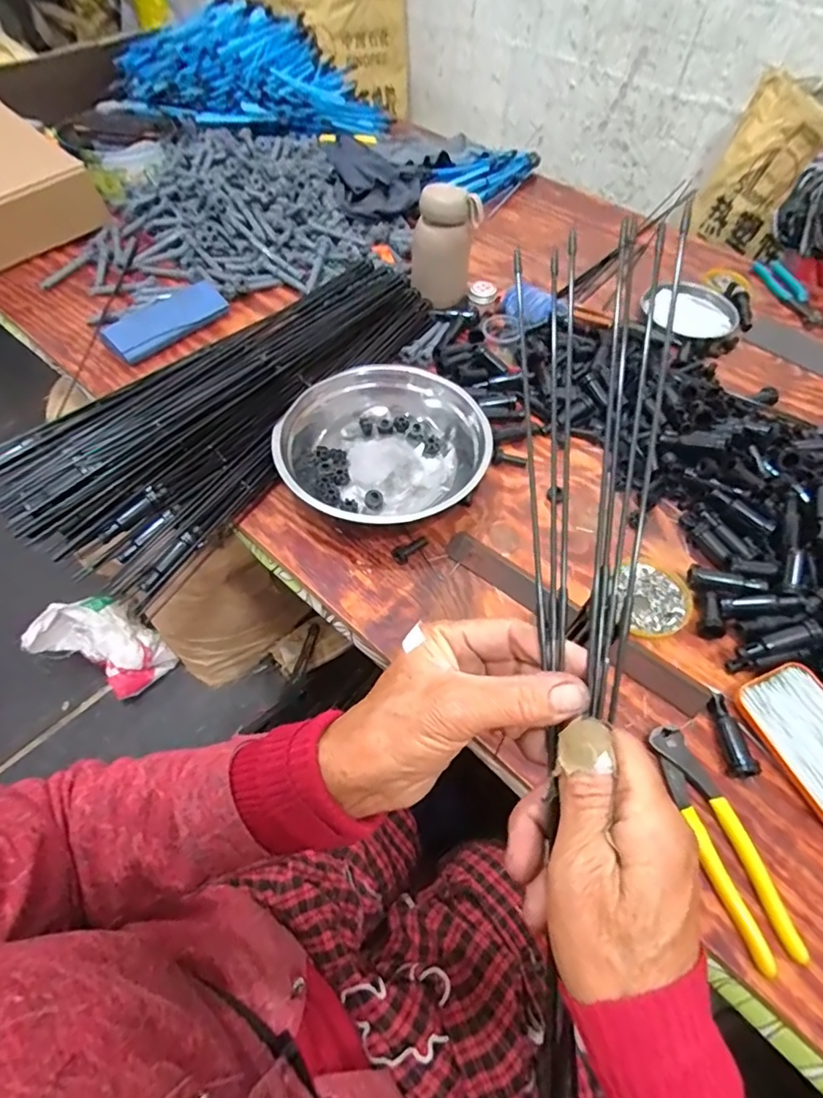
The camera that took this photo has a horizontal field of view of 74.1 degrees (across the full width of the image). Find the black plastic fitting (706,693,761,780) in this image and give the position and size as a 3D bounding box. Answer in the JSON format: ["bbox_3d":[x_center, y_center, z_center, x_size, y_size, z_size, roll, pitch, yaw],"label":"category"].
[{"bbox_3d":[0.264,0.153,0.451,0.020,0.017,0.066,-2,57,-4],"label":"black plastic fitting"}]

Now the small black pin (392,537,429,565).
[{"bbox_3d":[0.000,-0.002,0.551,0.014,0.015,0.042,38,63,20],"label":"small black pin"}]

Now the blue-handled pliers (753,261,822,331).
[{"bbox_3d":[0.583,-0.398,0.842,0.045,0.023,0.161,-6,57,-7],"label":"blue-handled pliers"}]

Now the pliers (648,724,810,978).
[{"bbox_3d":[0.230,0.218,0.415,0.039,0.017,0.163,-15,58,-12],"label":"pliers"}]

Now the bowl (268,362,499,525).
[{"bbox_3d":[-0.036,-0.102,0.581,0.214,0.074,0.202,1,56,-2],"label":"bowl"}]

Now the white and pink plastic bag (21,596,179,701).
[{"bbox_3d":[-0.671,0.217,1.181,0.236,0.124,0.184,33,61,18],"label":"white and pink plastic bag"}]

